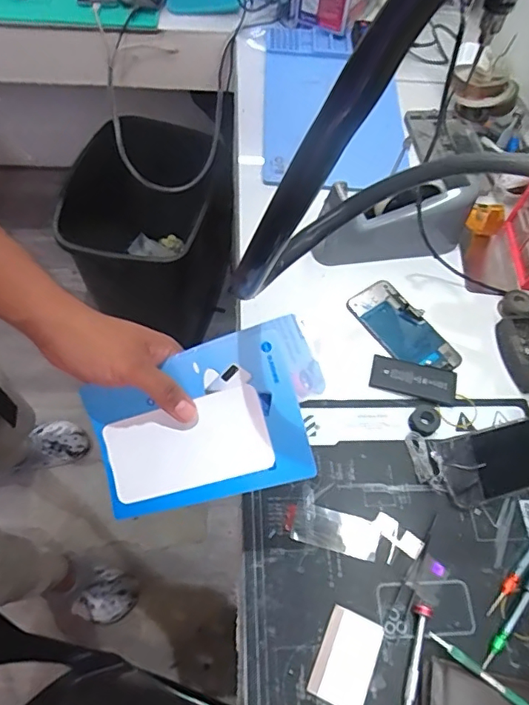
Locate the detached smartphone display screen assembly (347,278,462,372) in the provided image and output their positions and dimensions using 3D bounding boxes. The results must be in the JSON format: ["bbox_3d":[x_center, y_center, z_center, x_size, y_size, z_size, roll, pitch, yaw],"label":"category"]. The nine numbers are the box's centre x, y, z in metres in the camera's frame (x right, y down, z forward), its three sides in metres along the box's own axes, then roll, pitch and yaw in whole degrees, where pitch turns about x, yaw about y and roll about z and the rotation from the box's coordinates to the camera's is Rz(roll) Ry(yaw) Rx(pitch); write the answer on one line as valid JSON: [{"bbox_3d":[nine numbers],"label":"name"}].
[{"bbox_3d":[0.175,-0.030,0.653,0.067,0.007,0.146,-34,69,-20],"label":"detached smartphone display screen assembly"}]

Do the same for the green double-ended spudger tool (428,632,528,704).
[{"bbox_3d":[0.211,0.294,0.450,0.145,0.014,0.010,36,65,15],"label":"green double-ended spudger tool"}]

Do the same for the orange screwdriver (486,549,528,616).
[{"bbox_3d":[0.259,0.211,0.518,0.123,0.007,0.012,-40,71,-22],"label":"orange screwdriver"}]

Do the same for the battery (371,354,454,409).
[{"bbox_3d":[0.176,0.034,0.614,0.098,0.009,0.047,15,61,4],"label":"battery"}]

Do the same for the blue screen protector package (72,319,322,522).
[{"bbox_3d":[-0.049,0.059,0.424,0.196,0.017,0.120,-20,82,12],"label":"blue screen protector package"}]

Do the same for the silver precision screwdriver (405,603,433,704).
[{"bbox_3d":[0.128,0.289,0.459,0.015,0.016,0.126,19,62,6],"label":"silver precision screwdriver"}]

